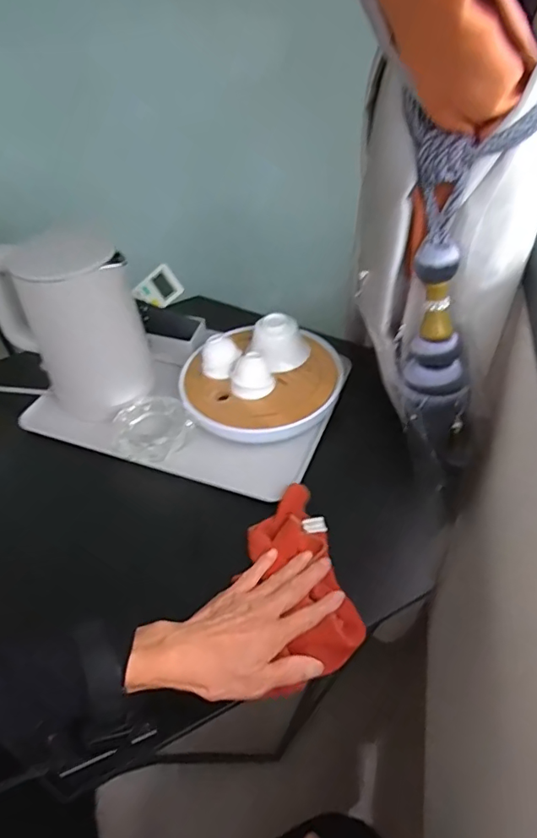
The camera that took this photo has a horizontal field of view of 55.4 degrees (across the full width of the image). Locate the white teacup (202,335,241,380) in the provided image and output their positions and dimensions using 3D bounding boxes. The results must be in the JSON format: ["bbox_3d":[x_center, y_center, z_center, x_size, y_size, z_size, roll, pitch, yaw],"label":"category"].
[{"bbox_3d":[-0.063,-0.083,0.678,0.052,0.035,0.054,-8,45,-2],"label":"white teacup"}]

